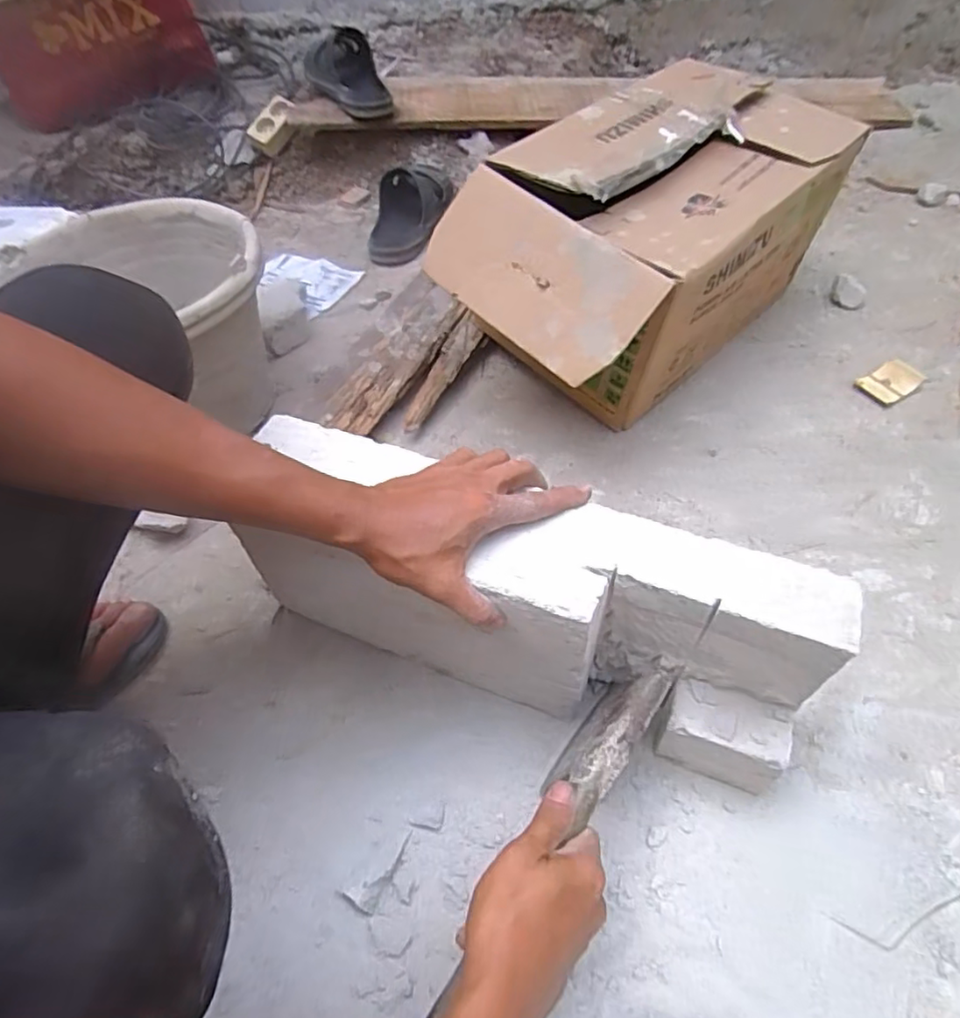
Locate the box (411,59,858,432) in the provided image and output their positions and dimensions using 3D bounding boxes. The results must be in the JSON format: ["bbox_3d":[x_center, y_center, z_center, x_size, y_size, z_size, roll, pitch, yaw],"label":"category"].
[{"bbox_3d":[0.205,-0.316,0.790,0.490,0.277,0.267,-38,59,-22],"label":"box"}]

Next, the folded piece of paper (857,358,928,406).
[{"bbox_3d":[0.550,-0.171,0.821,0.078,0.017,0.052,-29,56,-16],"label":"folded piece of paper"}]

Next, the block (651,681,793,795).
[{"bbox_3d":[0.202,0.189,0.518,0.095,0.083,0.052,16,56,15],"label":"block"}]

